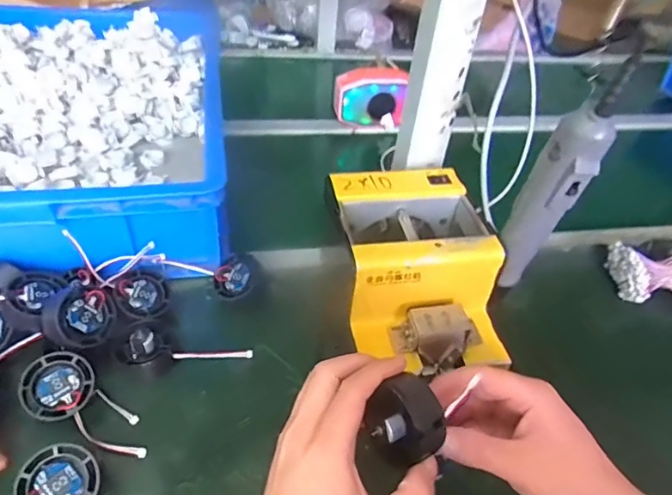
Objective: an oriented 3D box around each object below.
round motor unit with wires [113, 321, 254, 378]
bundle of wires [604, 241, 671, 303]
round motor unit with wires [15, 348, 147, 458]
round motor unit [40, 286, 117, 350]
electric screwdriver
[{"bbox_3d":[-0.142,0.098,0.456,0.119,0.031,0.042,10,39,-14],"label":"round motor unit with wires"},{"bbox_3d":[0.373,0.027,0.560,0.090,0.049,0.071,0,41,-7],"label":"bundle of wires"},{"bbox_3d":[-0.202,0.131,0.390,0.112,0.039,0.052,26,45,21],"label":"round motor unit with wires"},{"bbox_3d":[-0.224,0.062,0.428,0.019,0.052,0.053,-8,14,35],"label":"round motor unit"},{"bbox_3d":[0.152,-0.026,0.360,0.040,0.158,0.030,23,44,19],"label":"electric screwdriver"}]

